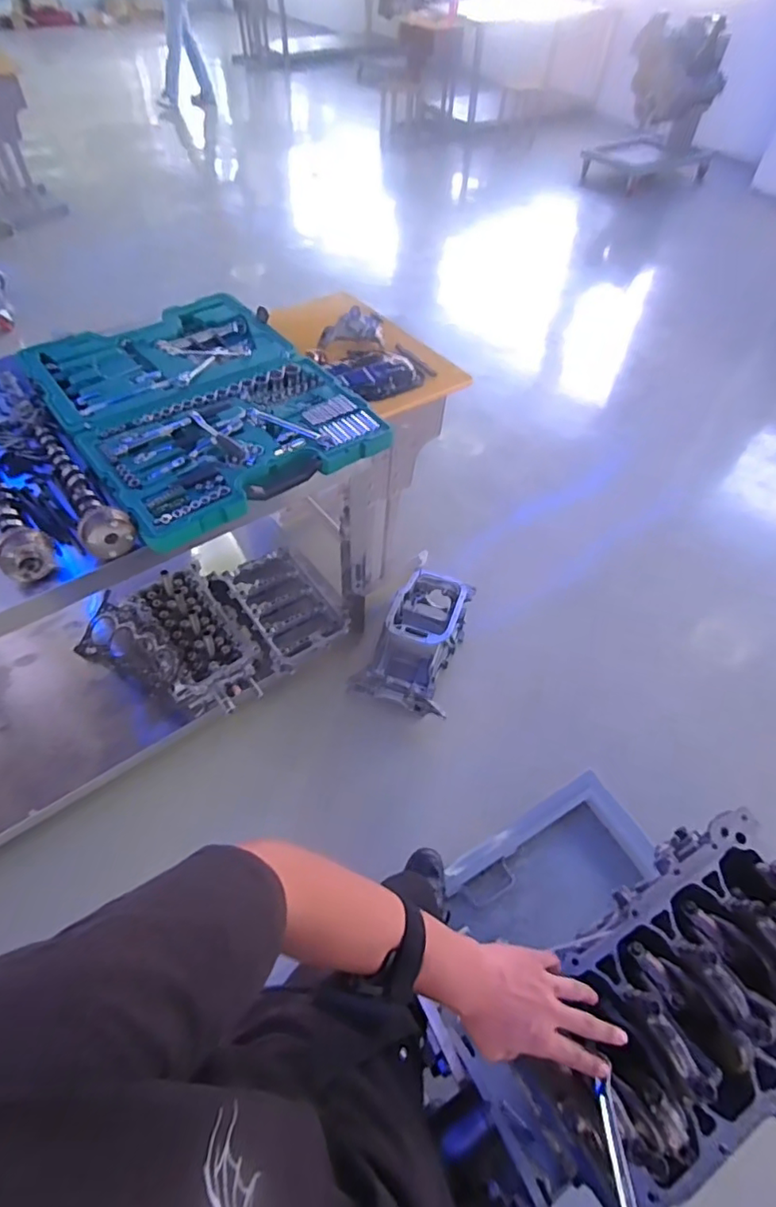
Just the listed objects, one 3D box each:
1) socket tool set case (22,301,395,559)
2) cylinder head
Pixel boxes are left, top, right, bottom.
[{"bbox_3d":[-0.429,-0.464,1.245,0.564,0.051,0.743,-29,59,-20],"label":"socket tool set case"},{"bbox_3d":[-0.522,0.088,1.581,0.256,0.125,0.413,-27,59,-20],"label":"cylinder head"}]

